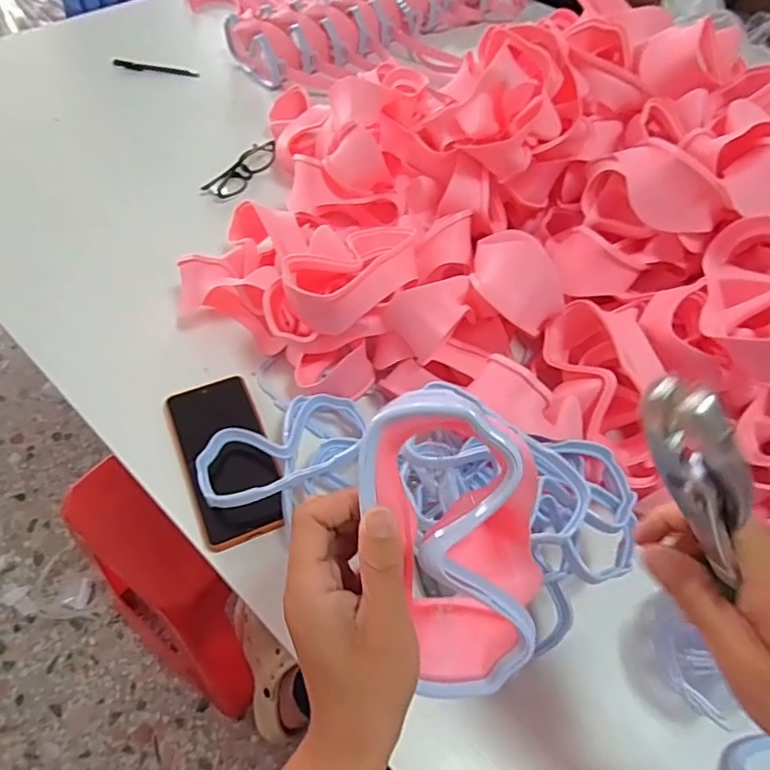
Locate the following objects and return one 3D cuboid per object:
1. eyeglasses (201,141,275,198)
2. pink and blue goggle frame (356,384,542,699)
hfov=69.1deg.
[{"bbox_3d":[-0.196,-0.303,0.774,0.044,0.026,0.141,22,55,11],"label":"eyeglasses"},{"bbox_3d":[0.037,0.075,0.273,0.076,0.145,0.056,-16,12,-16],"label":"pink and blue goggle frame"}]

